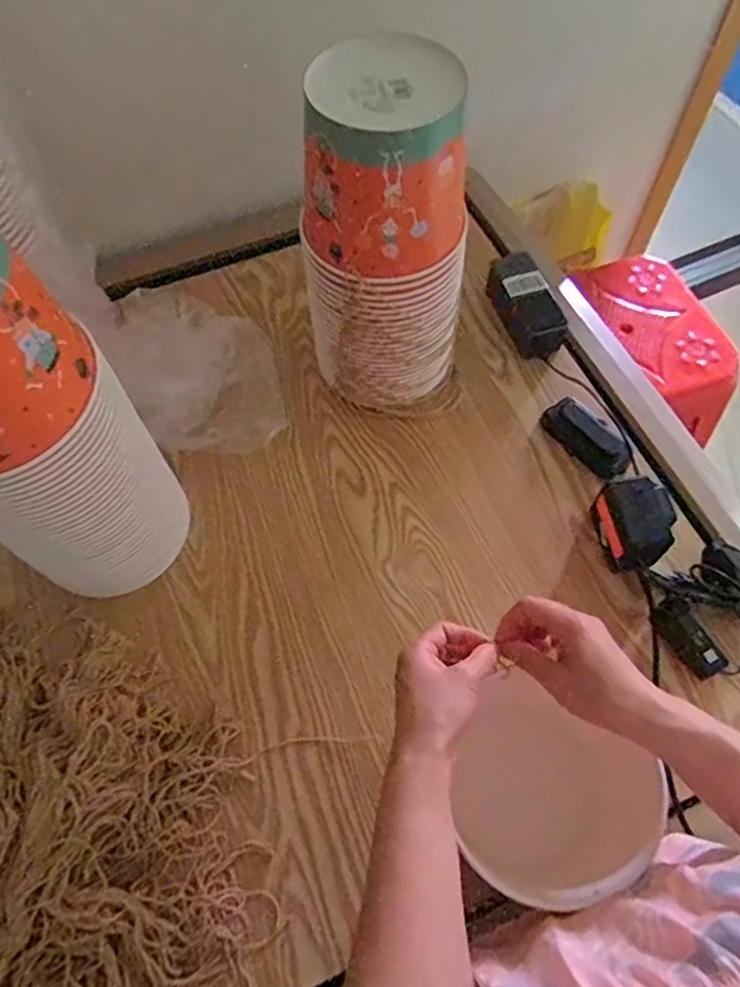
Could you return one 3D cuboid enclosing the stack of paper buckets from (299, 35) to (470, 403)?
[{"bbox_3d":[0.017,-0.235,0.654,0.154,0.336,0.141,7,63,4],"label":"stack of paper buckets"}]

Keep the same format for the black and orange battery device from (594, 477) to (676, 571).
[{"bbox_3d":[0.268,0.031,0.652,0.056,0.084,0.083,-15,64,-7],"label":"black and orange battery device"}]

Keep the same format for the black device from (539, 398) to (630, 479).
[{"bbox_3d":[0.250,-0.065,0.748,0.049,0.028,0.113,-36,68,-16],"label":"black device"}]

